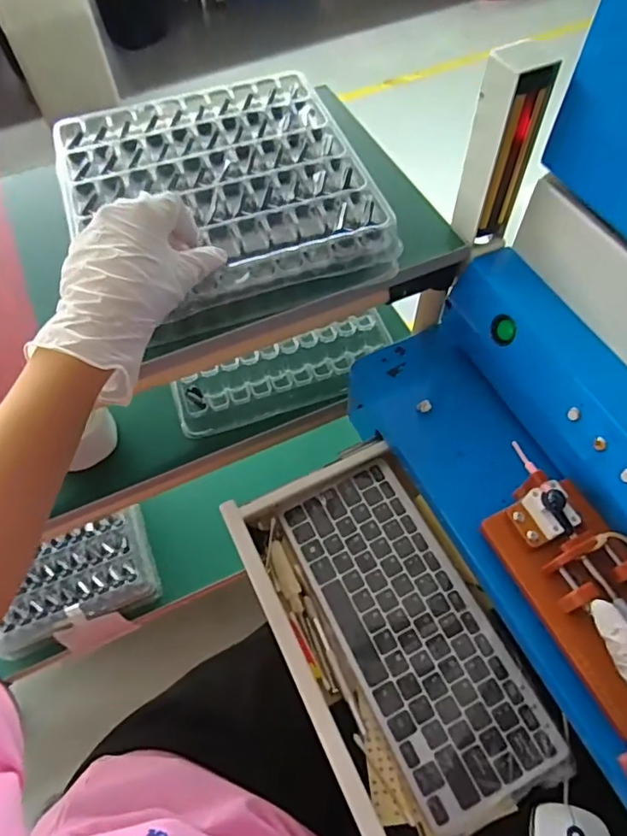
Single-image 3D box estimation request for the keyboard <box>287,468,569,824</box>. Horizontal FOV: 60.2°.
[{"bbox_3d":[0.078,0.171,0.463,0.110,0.016,0.275,-23,62,-12],"label":"keyboard"}]

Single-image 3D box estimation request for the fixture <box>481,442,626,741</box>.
[{"bbox_3d":[0.200,0.116,0.393,0.083,0.044,0.180,-23,62,-12],"label":"fixture"}]

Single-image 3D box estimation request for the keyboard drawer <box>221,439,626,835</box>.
[{"bbox_3d":[0.085,0.226,0.425,0.175,0.053,0.428,-23,62,-12],"label":"keyboard drawer"}]

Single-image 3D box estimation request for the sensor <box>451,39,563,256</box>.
[{"bbox_3d":[0.148,-0.208,0.437,0.043,0.155,0.035,-15,60,-8],"label":"sensor"}]

